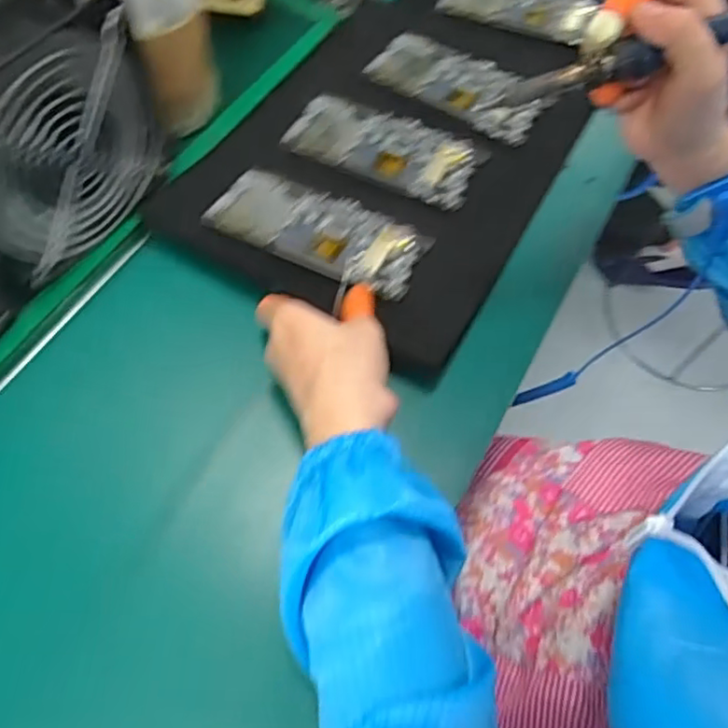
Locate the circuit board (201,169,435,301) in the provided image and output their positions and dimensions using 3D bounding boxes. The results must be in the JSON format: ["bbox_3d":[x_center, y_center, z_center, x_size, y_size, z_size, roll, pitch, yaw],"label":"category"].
[{"bbox_3d":[-0.032,-0.100,0.459,0.154,0.004,0.076,23,55,8],"label":"circuit board"}]

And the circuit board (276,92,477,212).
[{"bbox_3d":[0.016,-0.177,0.508,0.148,0.015,0.074,20,63,14],"label":"circuit board"}]

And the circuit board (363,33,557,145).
[{"bbox_3d":[0.083,-0.248,0.542,0.157,0.008,0.075,35,66,13],"label":"circuit board"}]

